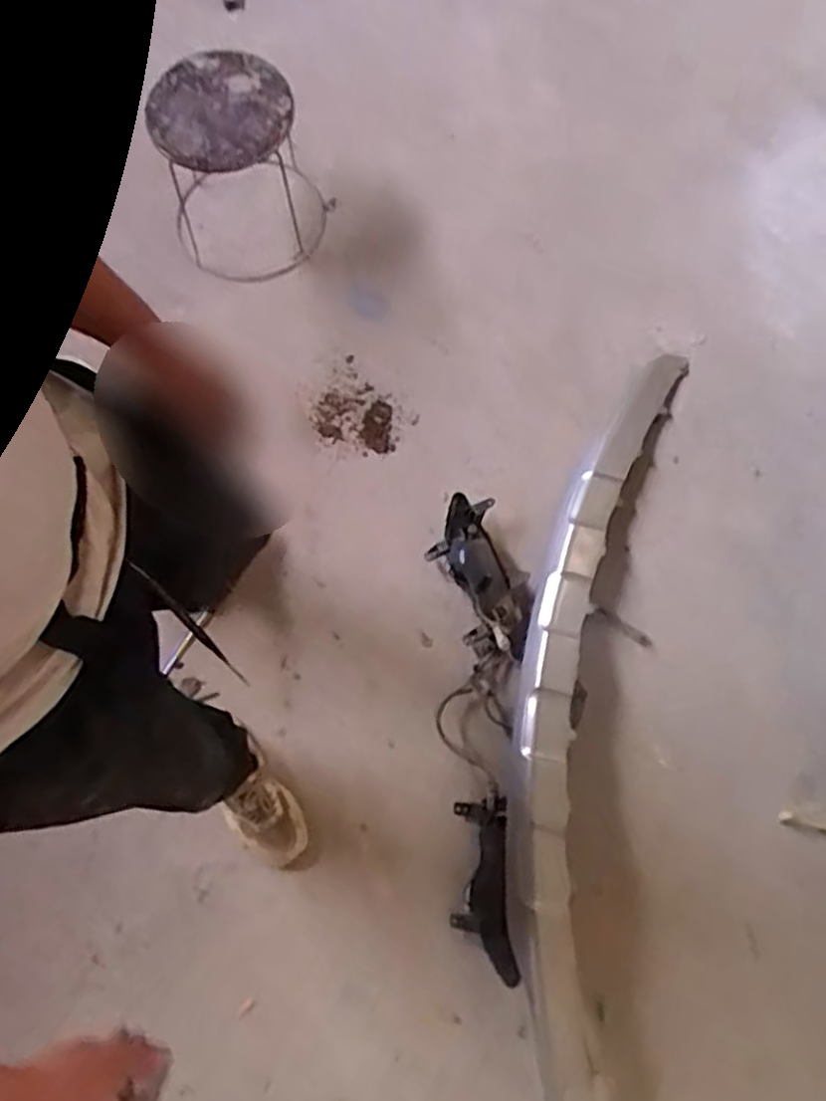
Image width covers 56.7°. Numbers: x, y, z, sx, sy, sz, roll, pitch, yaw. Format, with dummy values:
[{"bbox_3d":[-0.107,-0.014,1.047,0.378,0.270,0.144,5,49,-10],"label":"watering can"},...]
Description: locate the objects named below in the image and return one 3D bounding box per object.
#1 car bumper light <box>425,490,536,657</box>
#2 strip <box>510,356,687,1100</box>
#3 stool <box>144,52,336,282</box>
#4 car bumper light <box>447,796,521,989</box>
[{"bbox_3d":[0.130,0.054,1.471,0.144,0.058,0.320,-19,74,-7],"label":"car bumper light"},{"bbox_3d":[0.312,0.237,1.377,0.222,0.121,1.460,11,73,2],"label":"strip"},{"bbox_3d":[-0.371,-0.826,1.648,0.333,0.343,0.306,0,73,-1],"label":"stool"},{"bbox_3d":[0.114,0.558,1.270,0.096,0.062,0.271,-1,73,-1],"label":"car bumper light"}]

